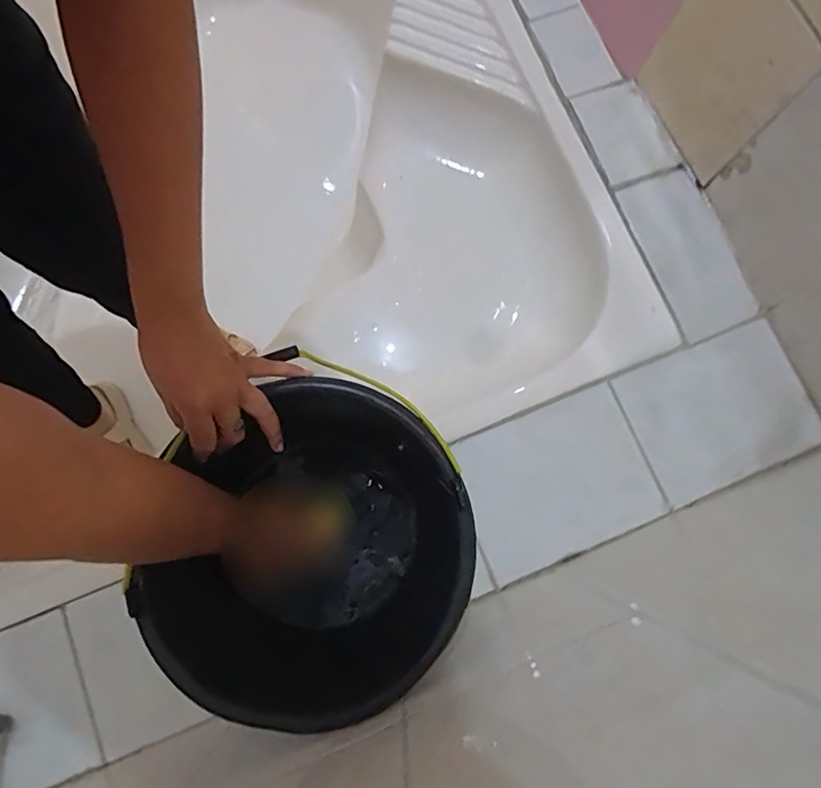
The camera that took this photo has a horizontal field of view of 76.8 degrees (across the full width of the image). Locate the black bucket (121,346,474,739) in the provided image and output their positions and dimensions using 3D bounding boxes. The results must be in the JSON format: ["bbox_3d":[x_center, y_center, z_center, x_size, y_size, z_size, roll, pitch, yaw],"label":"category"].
[{"bbox_3d":[-0.073,0.154,0.539,0.256,0.214,0.293,30,79,6],"label":"black bucket"}]

